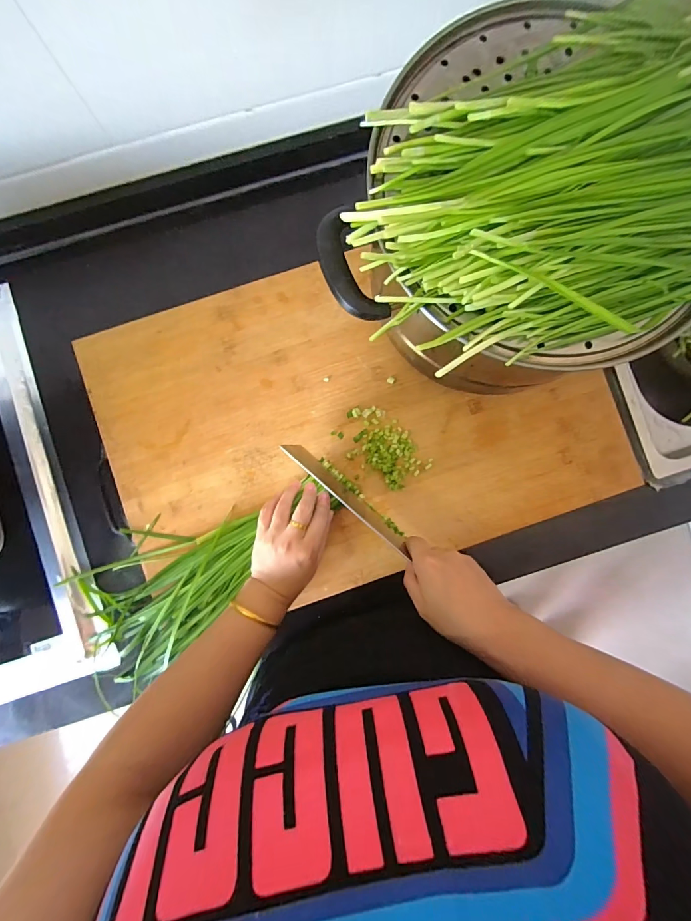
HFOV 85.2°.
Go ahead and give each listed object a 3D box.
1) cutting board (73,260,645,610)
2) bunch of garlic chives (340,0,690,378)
[{"bbox_3d":[0.018,-0.049,0.455,0.591,0.027,0.372,-14,88,-2],"label":"cutting board"},{"bbox_3d":[0.188,-0.215,0.261,0.379,0.055,0.243,-26,89,-2],"label":"bunch of garlic chives"}]

